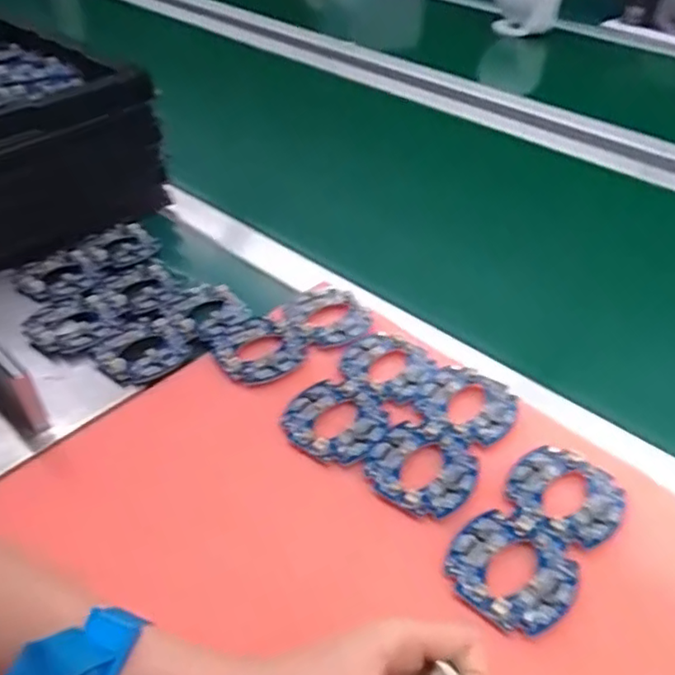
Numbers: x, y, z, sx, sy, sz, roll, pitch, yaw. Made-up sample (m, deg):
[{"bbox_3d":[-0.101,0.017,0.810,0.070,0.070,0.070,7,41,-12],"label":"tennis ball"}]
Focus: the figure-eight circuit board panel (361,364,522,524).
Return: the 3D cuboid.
[{"bbox_3d":[0.073,0.062,0.412,0.064,0.004,0.129,27,47,23],"label":"figure-eight circuit board panel"}]

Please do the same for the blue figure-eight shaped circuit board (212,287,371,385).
[{"bbox_3d":[-0.035,-0.004,0.483,0.127,0.011,0.069,-26,50,-29],"label":"blue figure-eight shaped circuit board"}]

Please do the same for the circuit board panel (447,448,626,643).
[{"bbox_3d":[0.117,0.112,0.360,0.065,0.006,0.124,33,50,28],"label":"circuit board panel"}]

